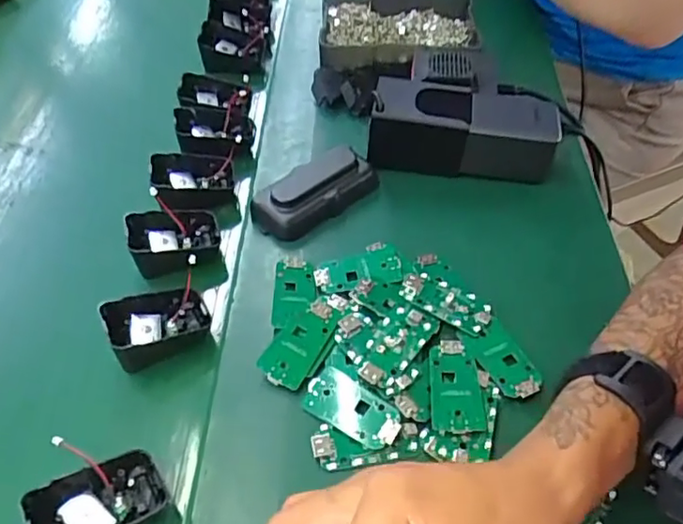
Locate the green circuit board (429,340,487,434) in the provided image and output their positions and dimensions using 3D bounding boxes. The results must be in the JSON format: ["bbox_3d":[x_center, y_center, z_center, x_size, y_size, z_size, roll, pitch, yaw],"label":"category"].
[{"bbox_3d":[0.073,0.079,0.378,0.032,0.006,0.062,-1,51,6],"label":"green circuit board"}]

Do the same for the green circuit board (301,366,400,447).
[{"bbox_3d":[0.007,0.092,0.371,0.063,0.005,0.031,25,68,26],"label":"green circuit board"}]

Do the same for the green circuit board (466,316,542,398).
[{"bbox_3d":[0.107,0.065,0.394,0.030,0.004,0.057,-19,52,-9],"label":"green circuit board"}]

